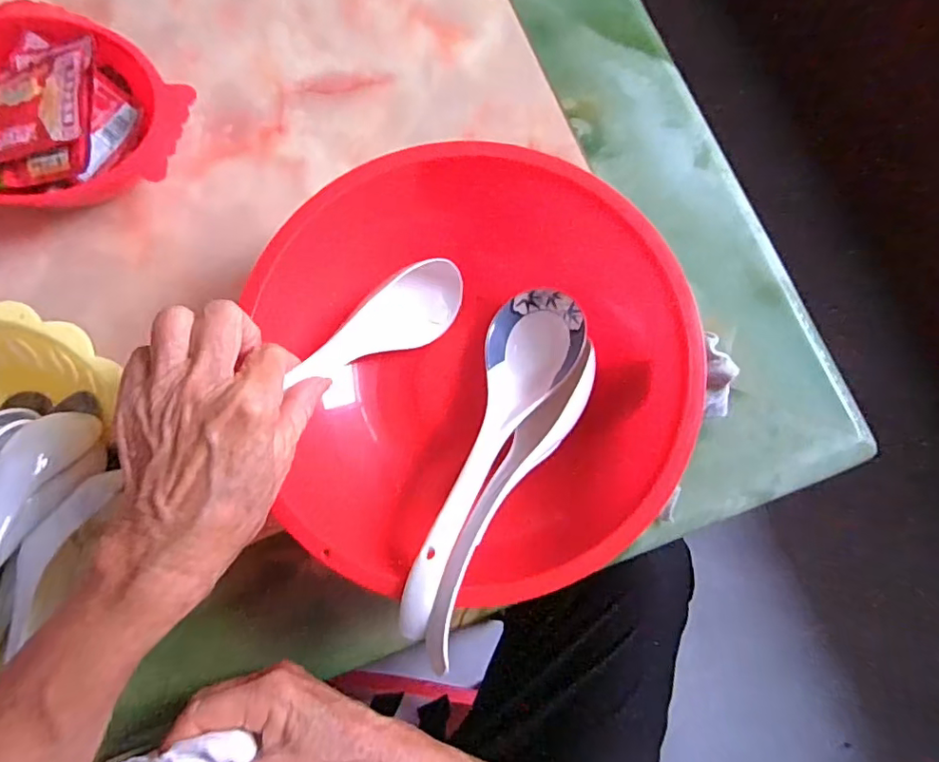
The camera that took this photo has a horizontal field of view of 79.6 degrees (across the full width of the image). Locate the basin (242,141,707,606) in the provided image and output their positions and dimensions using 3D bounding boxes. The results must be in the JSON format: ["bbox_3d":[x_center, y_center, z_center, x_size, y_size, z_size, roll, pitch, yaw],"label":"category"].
[{"bbox_3d":[0.003,-0.017,0.339,0.230,0.080,0.226,0,79,1],"label":"basin"}]

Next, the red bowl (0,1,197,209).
[{"bbox_3d":[-0.299,-0.190,0.399,0.217,0.052,0.141,1,79,2],"label":"red bowl"}]

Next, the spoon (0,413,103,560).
[{"bbox_3d":[-0.252,0.067,0.317,0.042,0.020,0.119,4,54,1],"label":"spoon"}]

